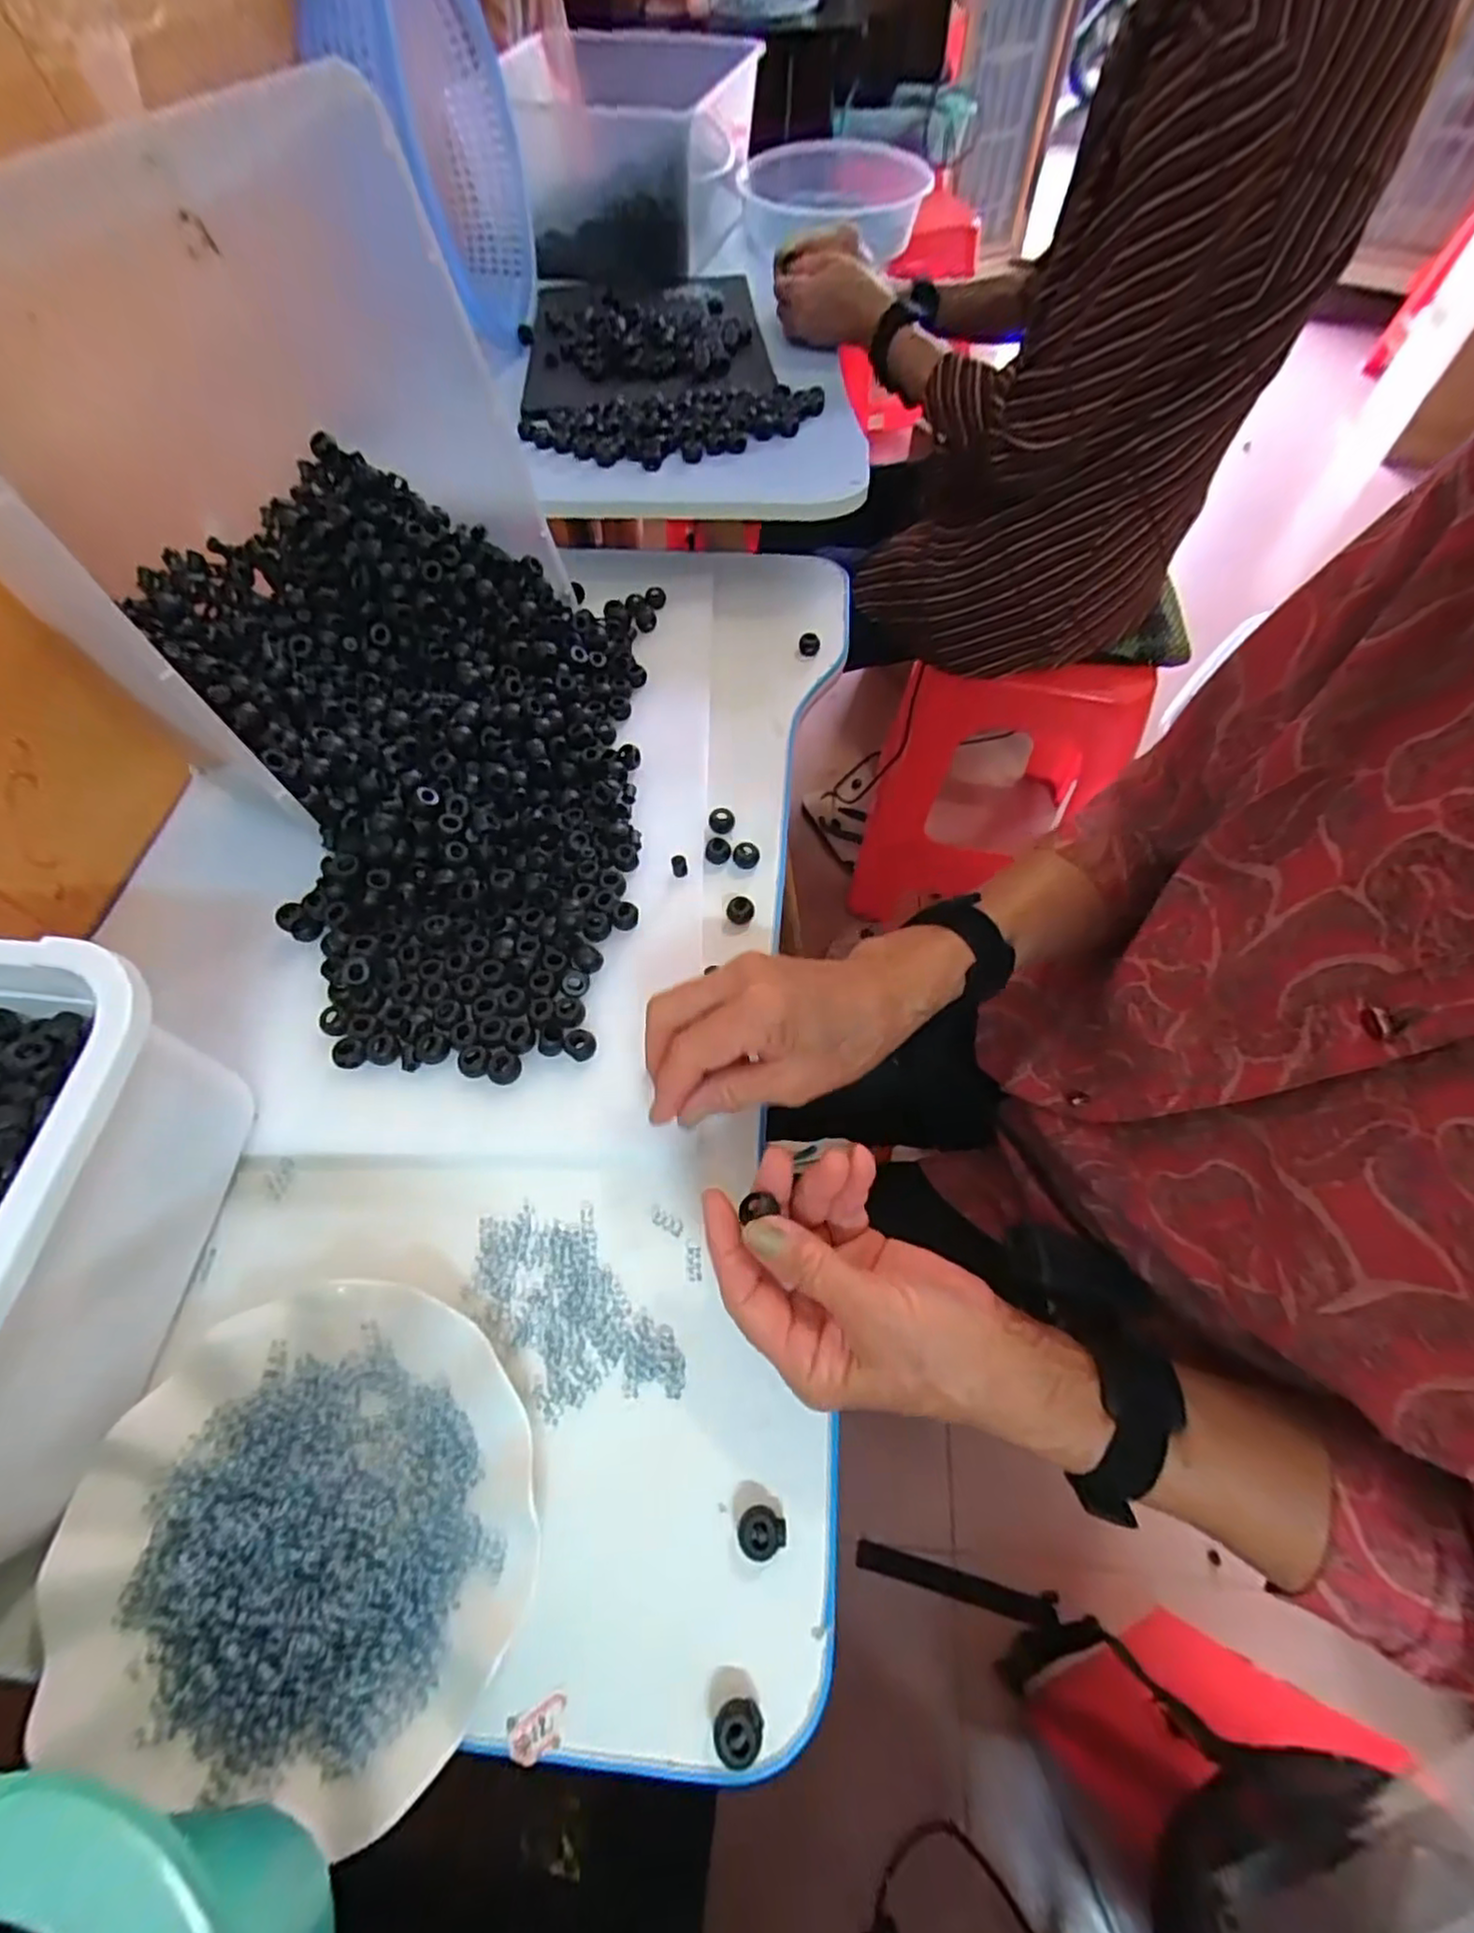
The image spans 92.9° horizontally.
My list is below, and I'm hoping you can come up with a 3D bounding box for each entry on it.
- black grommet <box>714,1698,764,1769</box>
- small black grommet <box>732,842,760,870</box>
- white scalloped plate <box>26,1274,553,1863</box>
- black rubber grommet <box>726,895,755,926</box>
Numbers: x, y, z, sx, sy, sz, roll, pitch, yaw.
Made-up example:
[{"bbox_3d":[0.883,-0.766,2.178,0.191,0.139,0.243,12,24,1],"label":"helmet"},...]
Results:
[{"bbox_3d":[0.000,0.285,0.262,0.017,0.013,0.015,1,60,1],"label":"black grommet"},{"bbox_3d":[0.006,-0.075,0.470,0.018,0.008,0.018,1,60,1],"label":"small black grommet"},{"bbox_3d":[-0.174,0.223,0.289,0.182,0.027,0.161,6,60,4],"label":"white scalloped plate"},{"bbox_3d":[0.002,-0.036,0.449,0.017,0.013,0.016,0,60,1],"label":"black rubber grommet"}]

